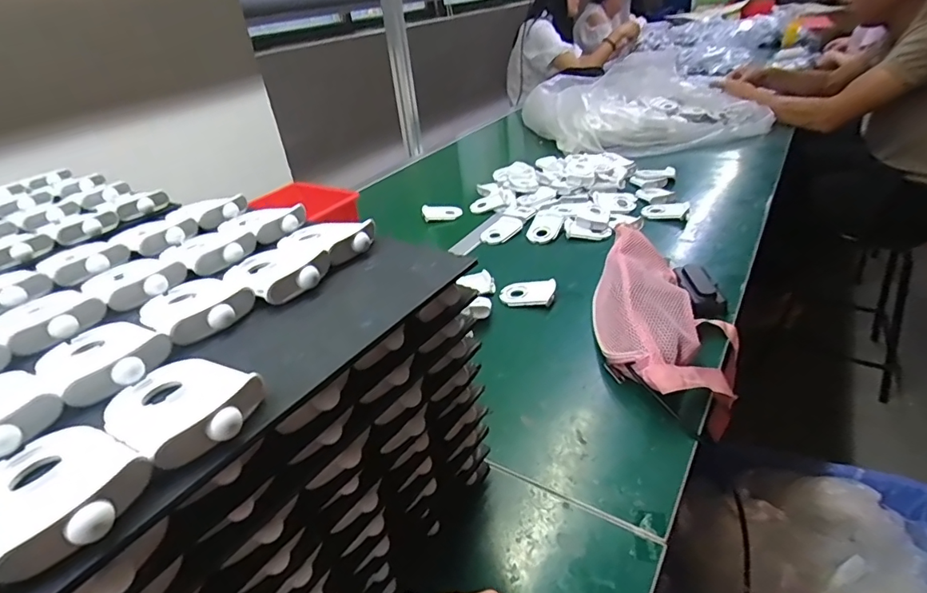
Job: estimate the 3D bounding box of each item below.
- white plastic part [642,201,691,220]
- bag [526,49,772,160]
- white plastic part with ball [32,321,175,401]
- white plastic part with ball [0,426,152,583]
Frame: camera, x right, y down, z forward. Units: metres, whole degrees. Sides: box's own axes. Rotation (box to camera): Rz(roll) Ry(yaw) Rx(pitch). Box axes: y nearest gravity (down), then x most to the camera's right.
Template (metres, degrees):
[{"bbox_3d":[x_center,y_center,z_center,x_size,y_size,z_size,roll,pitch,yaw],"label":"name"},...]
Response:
[{"bbox_3d":[0.393,-0.169,0.963,0.045,0.023,0.099,-26,23,-27],"label":"white plastic part"},{"bbox_3d":[0.462,-0.555,1.394,0.479,0.146,0.662,-13,33,-10],"label":"bag"},{"bbox_3d":[-0.220,0.033,0.298,0.086,0.012,0.057,17,40,33],"label":"white plastic part with ball"},{"bbox_3d":[-0.180,0.081,0.213,0.090,0.013,0.058,13,38,29],"label":"white plastic part with ball"}]

